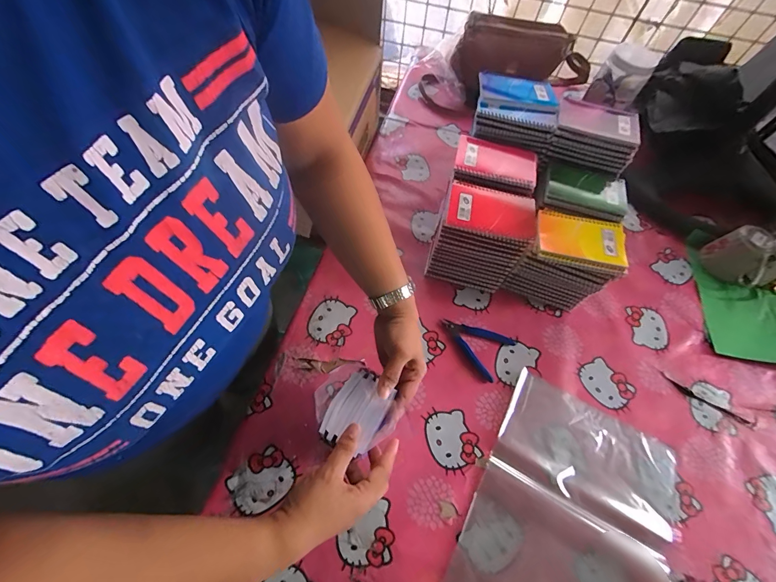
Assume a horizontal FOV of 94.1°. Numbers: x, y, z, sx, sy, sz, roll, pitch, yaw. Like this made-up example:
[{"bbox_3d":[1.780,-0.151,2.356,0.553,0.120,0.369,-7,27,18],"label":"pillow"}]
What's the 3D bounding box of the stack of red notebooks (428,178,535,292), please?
[{"bbox_3d":[0.155,-0.091,0.617,0.139,0.161,0.105,16,62,4],"label":"stack of red notebooks"}]

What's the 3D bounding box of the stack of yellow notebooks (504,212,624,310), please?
[{"bbox_3d":[0.291,-0.050,0.616,0.134,0.141,0.092,19,62,6],"label":"stack of yellow notebooks"}]

